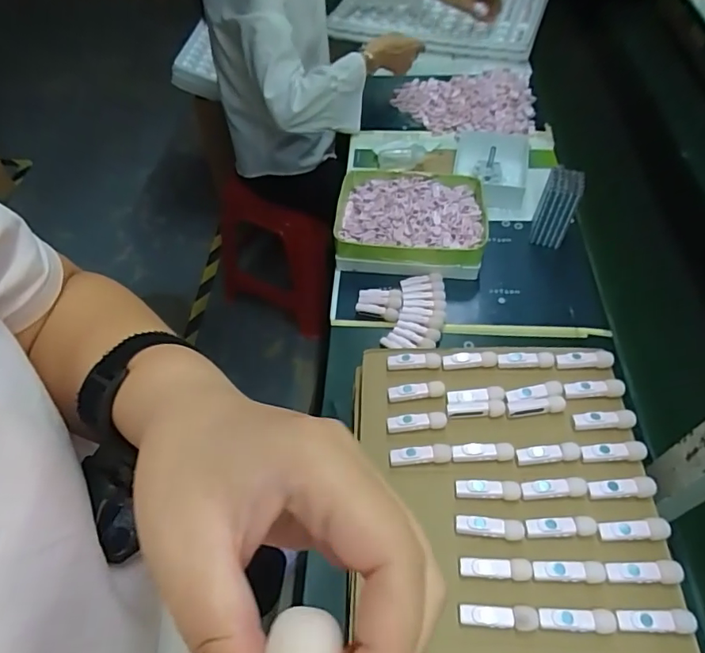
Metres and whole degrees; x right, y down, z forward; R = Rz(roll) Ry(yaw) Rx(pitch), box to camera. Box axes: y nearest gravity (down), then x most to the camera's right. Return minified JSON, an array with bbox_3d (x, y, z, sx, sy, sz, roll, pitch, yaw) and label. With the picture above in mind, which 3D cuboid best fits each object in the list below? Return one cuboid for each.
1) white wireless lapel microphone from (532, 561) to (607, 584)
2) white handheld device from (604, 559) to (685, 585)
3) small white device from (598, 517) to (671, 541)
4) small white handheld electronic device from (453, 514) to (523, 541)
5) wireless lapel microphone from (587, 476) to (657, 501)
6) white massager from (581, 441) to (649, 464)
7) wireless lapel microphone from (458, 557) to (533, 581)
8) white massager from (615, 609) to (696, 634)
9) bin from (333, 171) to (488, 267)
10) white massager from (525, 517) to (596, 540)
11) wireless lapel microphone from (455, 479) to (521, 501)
[{"bbox_3d":[0.196,0.222,0.459,0.063,0.007,0.017,2,53,1],"label":"white wireless lapel microphone"},{"bbox_3d":[0.262,0.220,0.453,0.063,0.013,0.018,-1,53,-2],"label":"white handheld device"},{"bbox_3d":[0.264,0.190,0.475,0.062,0.016,0.017,1,53,0],"label":"small white device"},{"bbox_3d":[0.132,0.193,0.487,0.064,0.010,0.016,7,53,4],"label":"small white handheld electronic device"},{"bbox_3d":[0.265,0.160,0.499,0.061,0.014,0.018,-1,53,-2],"label":"wireless lapel microphone"},{"bbox_3d":[0.268,0.129,0.521,0.062,0.014,0.018,-1,53,-2],"label":"white massager"},{"bbox_3d":[0.132,0.223,0.467,0.063,0.011,0.017,3,53,1],"label":"wireless lapel microphone"},{"bbox_3d":[0.259,0.252,0.432,0.061,0.010,0.018,0,53,-1],"label":"white massager"},{"bbox_3d":[0.094,-0.182,0.828,0.239,0.064,0.188,9,54,6],"label":"bin"},{"bbox_3d":[0.198,0.191,0.483,0.064,0.011,0.018,0,53,-1],"label":"white massager"},{"bbox_3d":[0.136,0.163,0.509,0.062,0.011,0.017,4,53,2],"label":"wireless lapel microphone"}]

